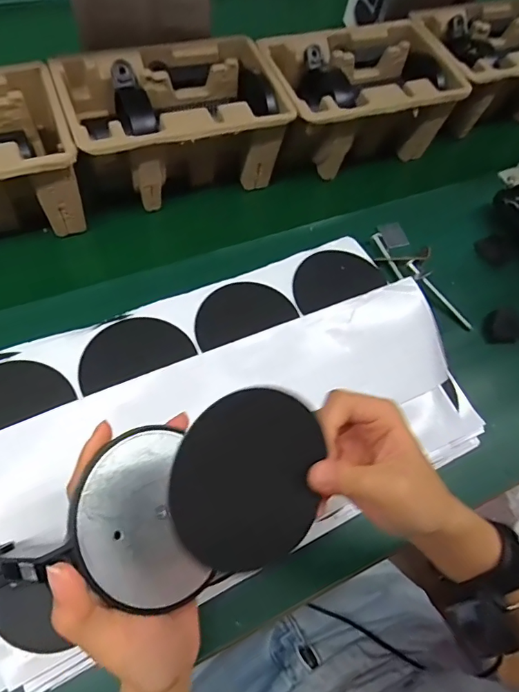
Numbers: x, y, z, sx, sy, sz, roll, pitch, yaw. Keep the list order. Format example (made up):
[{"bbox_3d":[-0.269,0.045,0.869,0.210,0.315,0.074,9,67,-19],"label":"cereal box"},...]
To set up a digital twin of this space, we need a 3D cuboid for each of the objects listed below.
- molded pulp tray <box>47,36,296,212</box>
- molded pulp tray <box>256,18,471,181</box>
[{"bbox_3d":[-0.091,-0.247,0.511,0.218,0.104,0.140,-21,67,-13],"label":"molded pulp tray"},{"bbox_3d":[0.114,-0.312,0.573,0.215,0.103,0.161,-17,66,-12],"label":"molded pulp tray"}]

